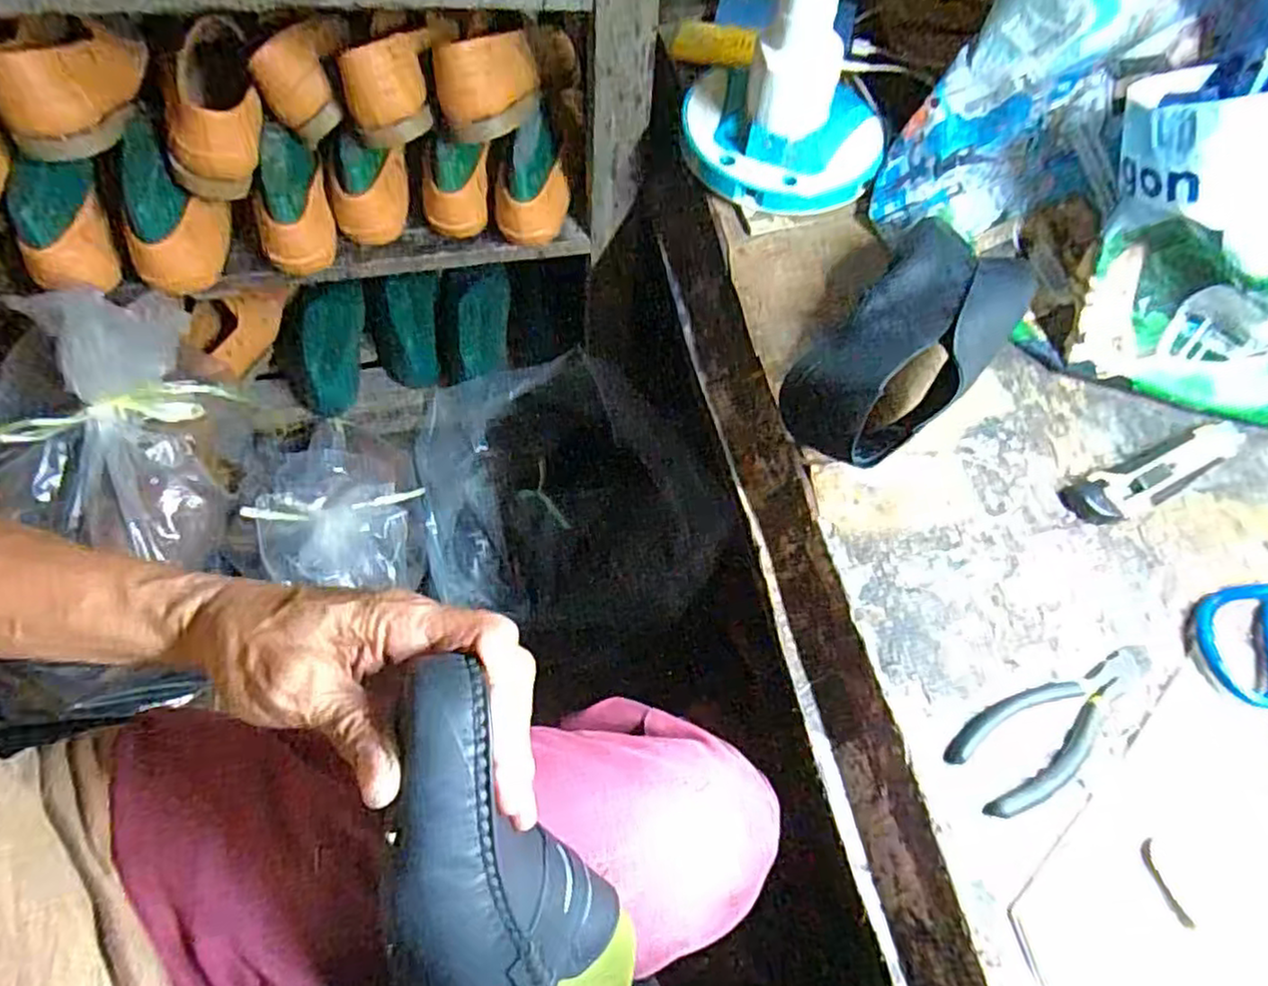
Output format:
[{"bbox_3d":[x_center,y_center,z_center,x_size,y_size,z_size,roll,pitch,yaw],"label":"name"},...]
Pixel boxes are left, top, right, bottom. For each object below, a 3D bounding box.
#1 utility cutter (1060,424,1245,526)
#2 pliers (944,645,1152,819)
[{"bbox_3d":[0.384,-0.015,0.500,0.159,0.017,0.036,-20,64,-14],"label":"utility cutter"},{"bbox_3d":[0.252,0.134,0.407,0.147,0.008,0.050,-24,65,-17],"label":"pliers"}]

